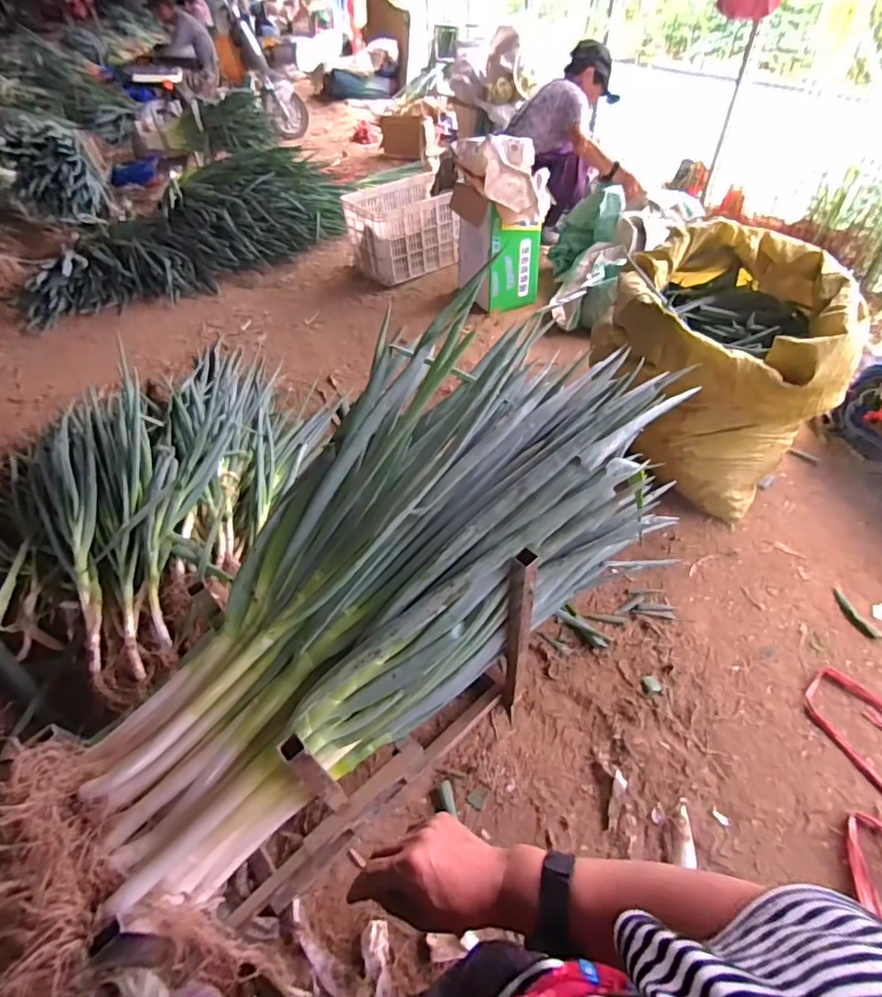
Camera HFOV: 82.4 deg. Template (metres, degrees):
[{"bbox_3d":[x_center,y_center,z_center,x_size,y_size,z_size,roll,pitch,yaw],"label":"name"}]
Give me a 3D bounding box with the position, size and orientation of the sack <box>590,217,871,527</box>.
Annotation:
[{"bbox_3d":[0.706,-0.336,1.294,0.506,0.479,0.517,29,55,27],"label":"sack"}]

